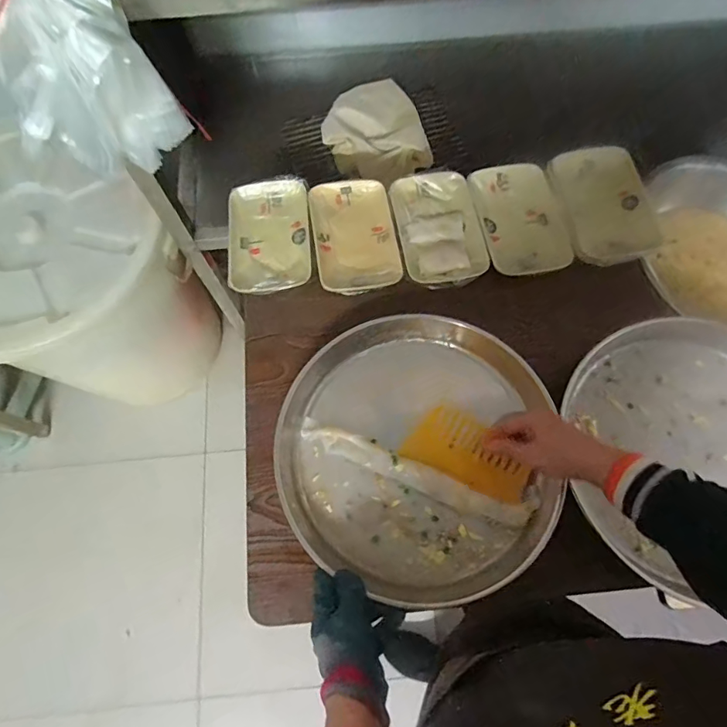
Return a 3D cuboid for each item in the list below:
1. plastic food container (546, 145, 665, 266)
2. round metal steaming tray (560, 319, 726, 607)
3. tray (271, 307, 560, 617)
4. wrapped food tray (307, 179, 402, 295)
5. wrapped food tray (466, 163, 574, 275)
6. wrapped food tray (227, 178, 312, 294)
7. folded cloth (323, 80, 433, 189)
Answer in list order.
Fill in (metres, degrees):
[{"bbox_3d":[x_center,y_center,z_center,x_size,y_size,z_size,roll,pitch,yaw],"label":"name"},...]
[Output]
[{"bbox_3d":[0.362,-0.238,0.680,0.122,0.037,0.195,-8,70,-4],"label":"plastic food container"},{"bbox_3d":[0.414,0.097,0.572,0.302,0.041,0.306,-3,80,18],"label":"round metal steaming tray"},{"bbox_3d":[0.069,0.114,0.586,0.334,0.074,0.347,0,74,-2],"label":"tray"},{"bbox_3d":[-0.015,-0.192,0.687,0.121,0.039,0.197,-9,70,-5],"label":"wrapped food tray"},{"bbox_3d":[0.236,-0.221,0.683,0.124,0.023,0.180,-8,70,-4],"label":"wrapped food tray"},{"bbox_3d":[-0.142,-0.191,0.681,0.123,0.029,0.190,-4,69,-3],"label":"wrapped food tray"},{"bbox_3d":[0.024,-0.447,0.880,0.171,0.068,0.199,-34,74,-13],"label":"folded cloth"}]

